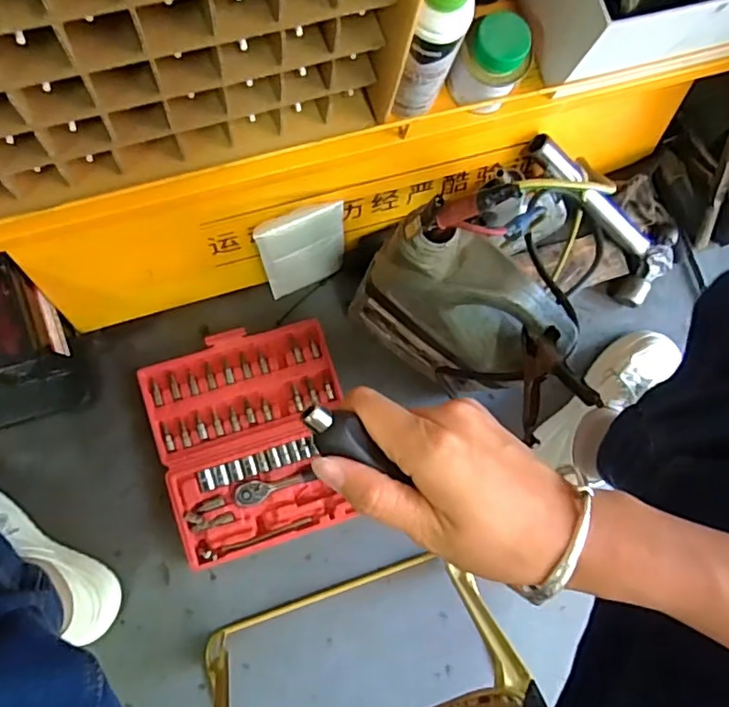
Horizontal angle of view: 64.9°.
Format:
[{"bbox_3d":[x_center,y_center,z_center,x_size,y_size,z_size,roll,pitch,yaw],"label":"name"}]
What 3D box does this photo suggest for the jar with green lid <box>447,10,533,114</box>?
[{"bbox_3d":[0.116,-0.263,0.524,0.062,0.074,0.055,30,83,-1],"label":"jar with green lid"}]

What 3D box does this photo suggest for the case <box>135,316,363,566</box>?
[{"bbox_3d":[-0.137,0.108,0.730,0.233,0.025,0.262,-16,86,-6],"label":"case"}]

